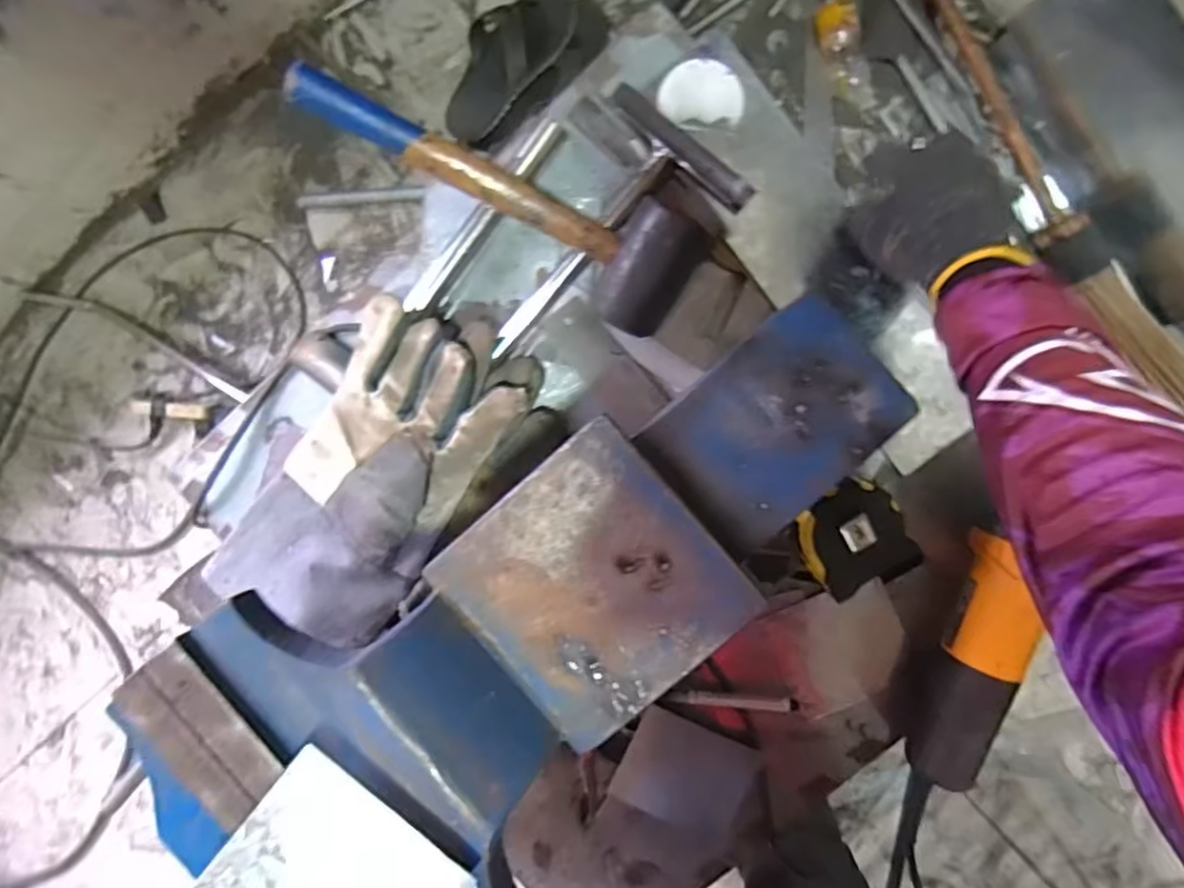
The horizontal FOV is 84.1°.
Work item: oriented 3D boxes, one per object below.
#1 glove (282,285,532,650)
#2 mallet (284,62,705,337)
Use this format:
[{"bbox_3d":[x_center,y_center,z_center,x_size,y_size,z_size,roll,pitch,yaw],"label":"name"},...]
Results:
[{"bbox_3d":[-0.185,0.037,0.543,0.141,0.071,0.279,35,96,2],"label":"glove"},{"bbox_3d":[-0.067,-0.187,0.493,0.307,0.068,0.102,24,94,-11],"label":"mallet"}]

